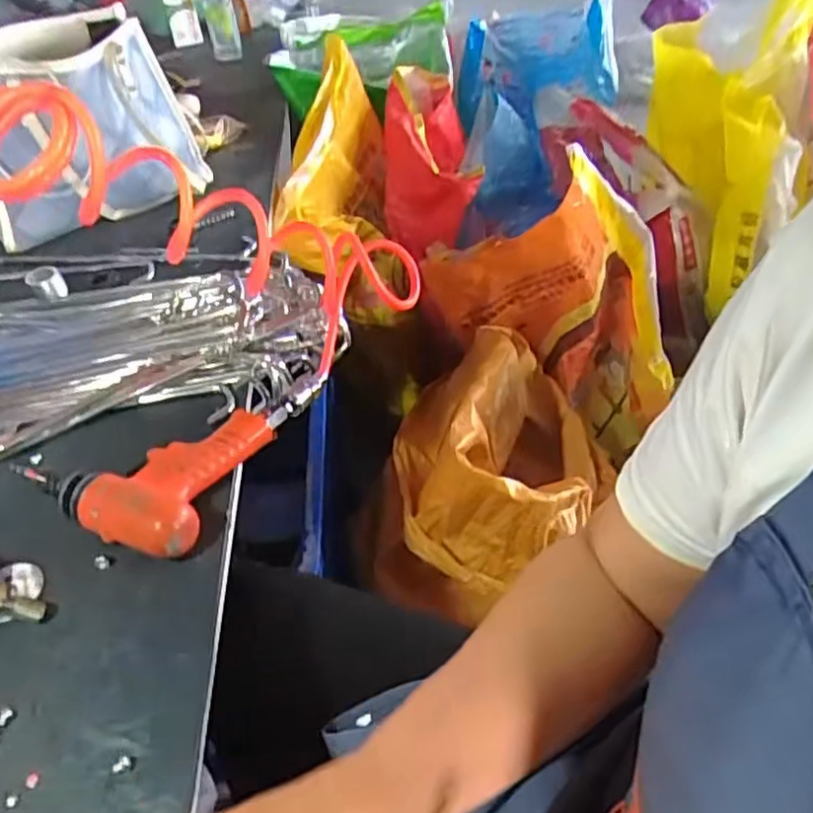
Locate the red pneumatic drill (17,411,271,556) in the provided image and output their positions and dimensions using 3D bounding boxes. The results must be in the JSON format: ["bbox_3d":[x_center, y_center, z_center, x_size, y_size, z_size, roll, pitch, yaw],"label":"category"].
[{"bbox_3d":[-0.206,0.042,0.536,0.164,0.043,0.134,8,43,17],"label":"red pneumatic drill"}]

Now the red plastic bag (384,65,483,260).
[{"bbox_3d":[0.032,-0.382,1.068,0.137,0.192,0.227,-5,41,2],"label":"red plastic bag"}]

